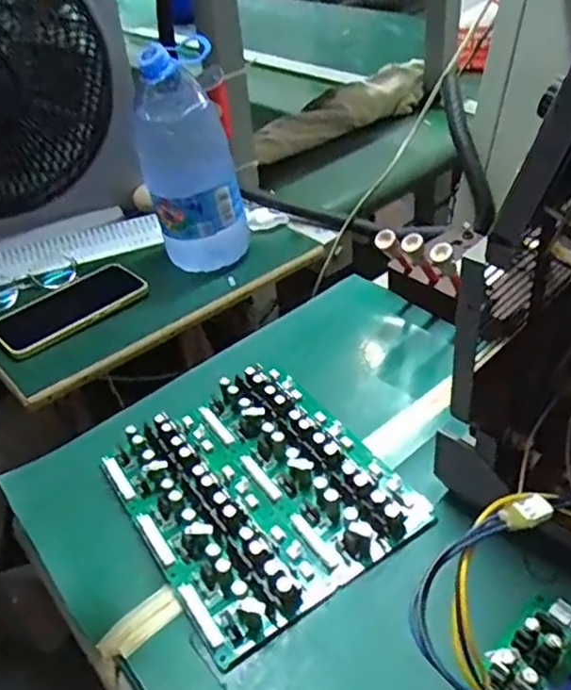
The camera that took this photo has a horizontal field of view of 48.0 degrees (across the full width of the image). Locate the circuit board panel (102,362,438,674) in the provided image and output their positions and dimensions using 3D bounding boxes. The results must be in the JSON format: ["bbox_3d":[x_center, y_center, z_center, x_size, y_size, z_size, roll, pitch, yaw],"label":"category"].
[{"bbox_3d":[-0.022,0.101,0.474,0.173,0.022,0.201,-27,43,-22],"label":"circuit board panel"}]

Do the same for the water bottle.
[{"bbox_3d":[-0.106,-0.193,0.722,0.102,0.229,0.096,-11,39,-4],"label":"water bottle"}]

